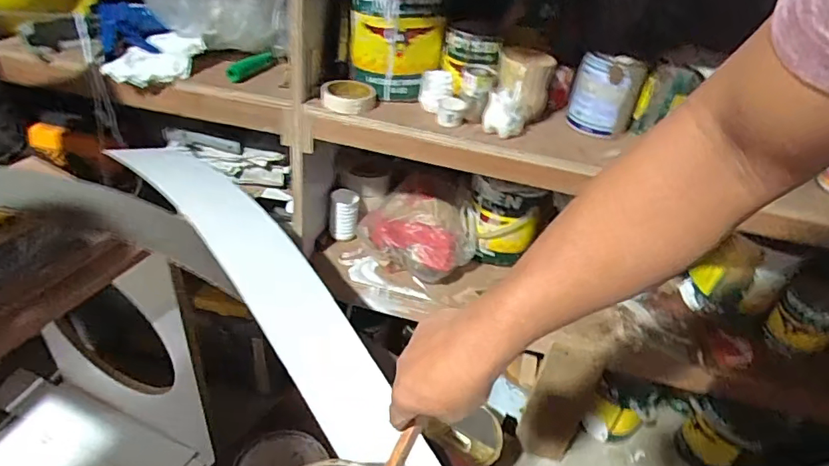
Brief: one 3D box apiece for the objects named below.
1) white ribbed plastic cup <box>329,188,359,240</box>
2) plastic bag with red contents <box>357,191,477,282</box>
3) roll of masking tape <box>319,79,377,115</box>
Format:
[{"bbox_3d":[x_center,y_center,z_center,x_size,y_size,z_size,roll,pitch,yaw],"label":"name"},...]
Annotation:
[{"bbox_3d":[-0.154,-0.037,1.128,0.062,0.107,0.055,2,36,-8],"label":"white ribbed plastic cup"},{"bbox_3d":[0.000,0.001,1.069,0.243,0.114,0.133,16,36,10],"label":"plastic bag with red contents"},{"bbox_3d":[-0.113,-0.235,0.886,0.093,0.031,0.093,4,36,-6],"label":"roll of masking tape"}]

